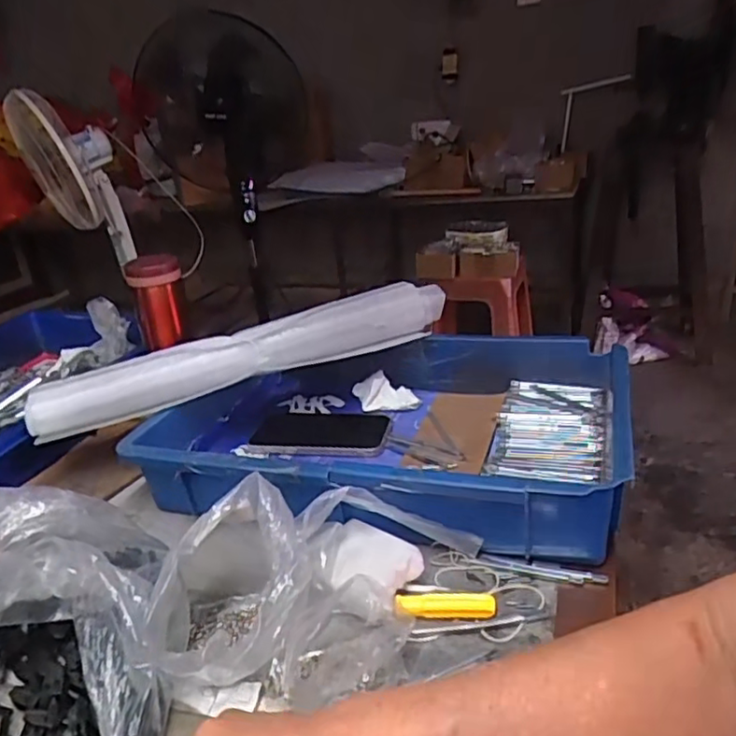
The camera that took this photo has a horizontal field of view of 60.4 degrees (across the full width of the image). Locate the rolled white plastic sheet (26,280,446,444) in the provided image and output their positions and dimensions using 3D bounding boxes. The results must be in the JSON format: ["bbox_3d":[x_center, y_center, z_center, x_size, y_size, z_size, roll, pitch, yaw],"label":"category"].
[{"bbox_3d":[-0.118,-0.018,0.665,0.436,0.073,0.055,-13,25,-18],"label":"rolled white plastic sheet"}]

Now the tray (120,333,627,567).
[{"bbox_3d":[0.016,0.058,0.619,0.433,0.085,0.278,3,25,19],"label":"tray"}]

